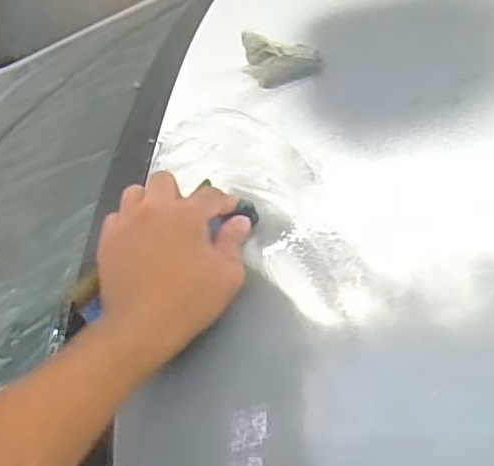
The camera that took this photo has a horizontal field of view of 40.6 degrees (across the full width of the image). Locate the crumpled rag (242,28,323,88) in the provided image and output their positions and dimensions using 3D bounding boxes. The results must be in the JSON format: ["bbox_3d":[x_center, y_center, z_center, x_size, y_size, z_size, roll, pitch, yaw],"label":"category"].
[{"bbox_3d":[0.035,-0.173,0.657,0.076,0.049,0.032,-1,42,6],"label":"crumpled rag"}]

